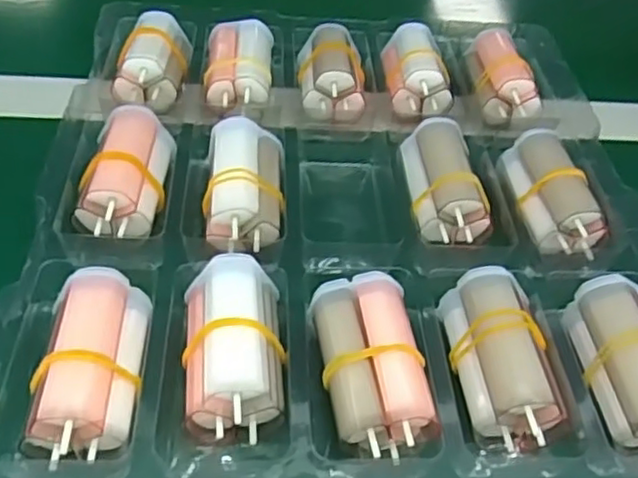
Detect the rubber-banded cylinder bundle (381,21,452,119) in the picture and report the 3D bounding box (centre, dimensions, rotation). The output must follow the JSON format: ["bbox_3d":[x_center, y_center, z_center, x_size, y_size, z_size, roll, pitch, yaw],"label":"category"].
[{"bbox_3d":[0.056,-0.103,0.390,0.034,0.024,0.068,1,46,-5],"label":"rubber-banded cylinder bundle"}]

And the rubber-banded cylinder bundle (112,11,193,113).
[{"bbox_3d":[-0.092,-0.103,0.368,0.034,0.026,0.066,4,46,-3],"label":"rubber-banded cylinder bundle"}]

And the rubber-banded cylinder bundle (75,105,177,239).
[{"bbox_3d":[-0.087,-0.033,0.305,0.032,0.026,0.065,8,46,1],"label":"rubber-banded cylinder bundle"}]

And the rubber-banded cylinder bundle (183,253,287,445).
[{"bbox_3d":[-0.032,0.040,0.247,0.035,0.026,0.070,-5,47,-11],"label":"rubber-banded cylinder bundle"}]

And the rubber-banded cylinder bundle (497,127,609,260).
[{"bbox_3d":[0.113,-0.024,0.323,0.033,0.026,0.067,-7,48,-13],"label":"rubber-banded cylinder bundle"}]

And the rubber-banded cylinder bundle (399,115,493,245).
[{"bbox_3d":[0.062,-0.030,0.323,0.035,0.026,0.065,1,46,-6],"label":"rubber-banded cylinder bundle"}]

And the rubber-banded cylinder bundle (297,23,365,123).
[{"bbox_3d":[0.007,-0.098,0.379,0.036,0.024,0.063,2,46,-5],"label":"rubber-banded cylinder bundle"}]

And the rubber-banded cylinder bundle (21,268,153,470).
[{"bbox_3d":[-0.081,0.043,0.235,0.032,0.025,0.065,5,46,-1],"label":"rubber-banded cylinder bundle"}]

